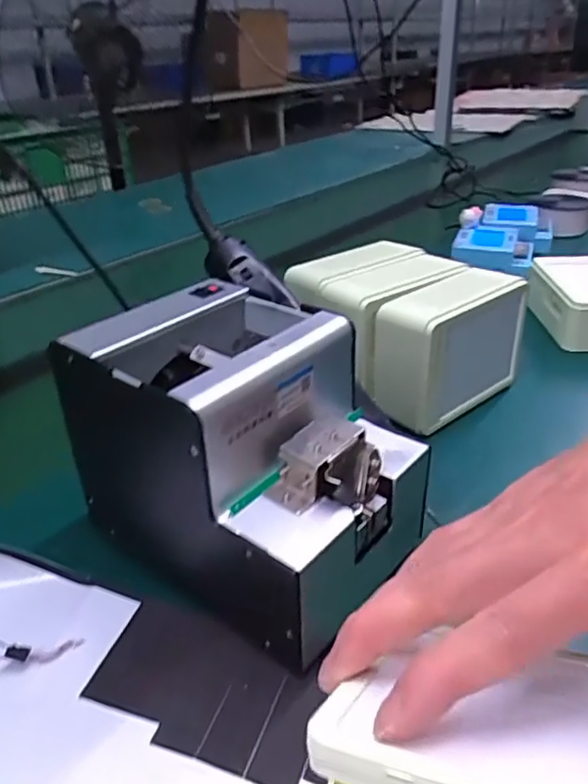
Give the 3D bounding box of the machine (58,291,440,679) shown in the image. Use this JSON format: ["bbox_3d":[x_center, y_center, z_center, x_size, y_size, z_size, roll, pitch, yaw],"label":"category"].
[{"bbox_3d":[-0.026,0.033,0.367,0.173,0.145,0.132,20,37,34],"label":"machine"}]

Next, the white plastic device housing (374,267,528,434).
[{"bbox_3d":[0.134,-0.039,0.521,0.135,0.108,0.067,-26,37,-34],"label":"white plastic device housing"}]

